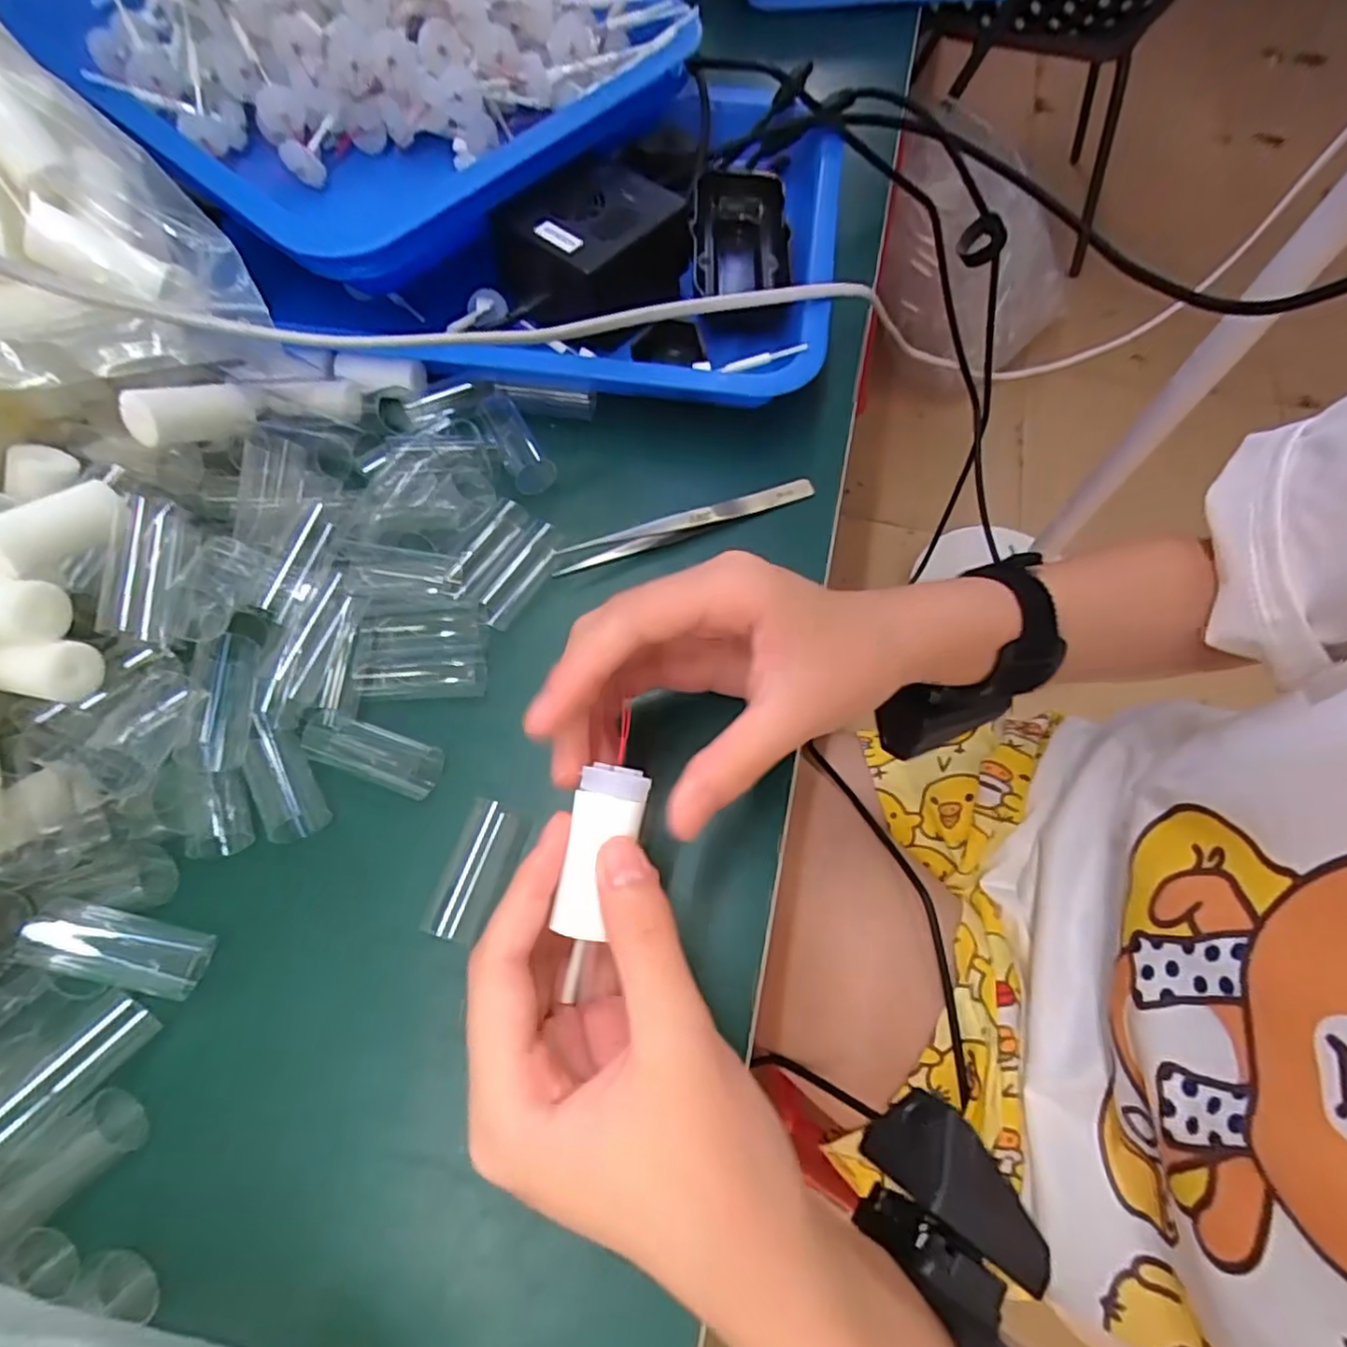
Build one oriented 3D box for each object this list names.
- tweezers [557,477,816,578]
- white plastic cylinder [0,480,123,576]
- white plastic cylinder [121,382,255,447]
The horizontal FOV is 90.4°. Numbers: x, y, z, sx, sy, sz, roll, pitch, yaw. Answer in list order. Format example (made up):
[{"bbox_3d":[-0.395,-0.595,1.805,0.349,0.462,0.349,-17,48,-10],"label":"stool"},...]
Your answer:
[{"bbox_3d":[0.008,-0.071,0.310,0.126,0.014,0.010,-21,67,-11],"label":"tweezers"},{"bbox_3d":[-0.215,-0.053,0.232,0.019,0.015,0.042,30,54,13],"label":"white plastic cylinder"},{"bbox_3d":[-0.187,-0.101,0.260,0.015,0.017,0.042,44,45,18],"label":"white plastic cylinder"}]

